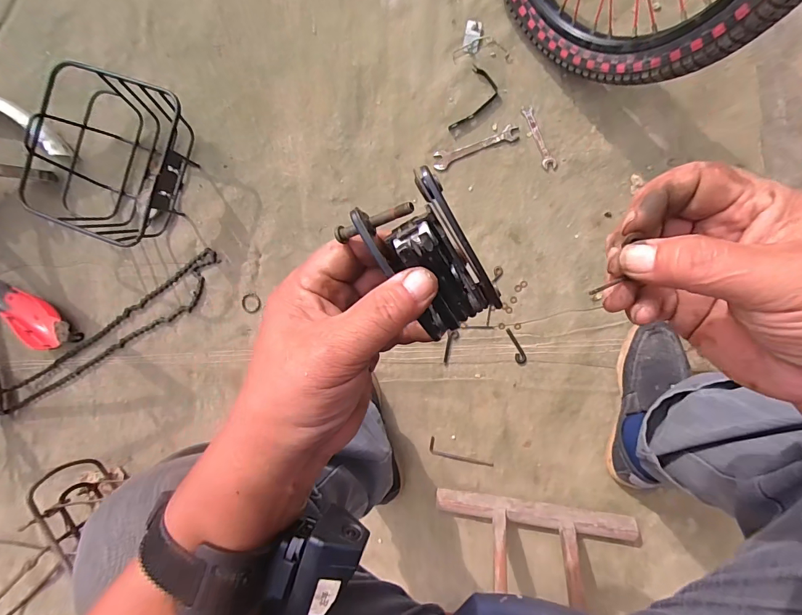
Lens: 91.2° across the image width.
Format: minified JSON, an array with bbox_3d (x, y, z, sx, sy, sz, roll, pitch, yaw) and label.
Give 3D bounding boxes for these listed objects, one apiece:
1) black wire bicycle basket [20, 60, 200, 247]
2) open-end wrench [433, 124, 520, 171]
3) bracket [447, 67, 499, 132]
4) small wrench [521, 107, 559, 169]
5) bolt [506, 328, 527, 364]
[{"bbox_3d":[-0.491,-0.254,0.688,0.241,0.141,0.258,20,93,6],"label":"black wire bicycle basket"},{"bbox_3d":[0.130,-0.280,0.688,0.150,0.006,0.032,-18,88,7],"label":"open-end wrench"},{"bbox_3d":[0.130,-0.357,0.685,0.057,0.008,0.113,24,94,7],"label":"bracket"},{"bbox_3d":[0.238,-0.290,0.675,0.023,0.004,0.116,-23,88,7],"label":"small wrench"},{"bbox_3d":[0.202,0.068,0.690,0.019,0.004,0.066,-23,88,8],"label":"bolt"}]

